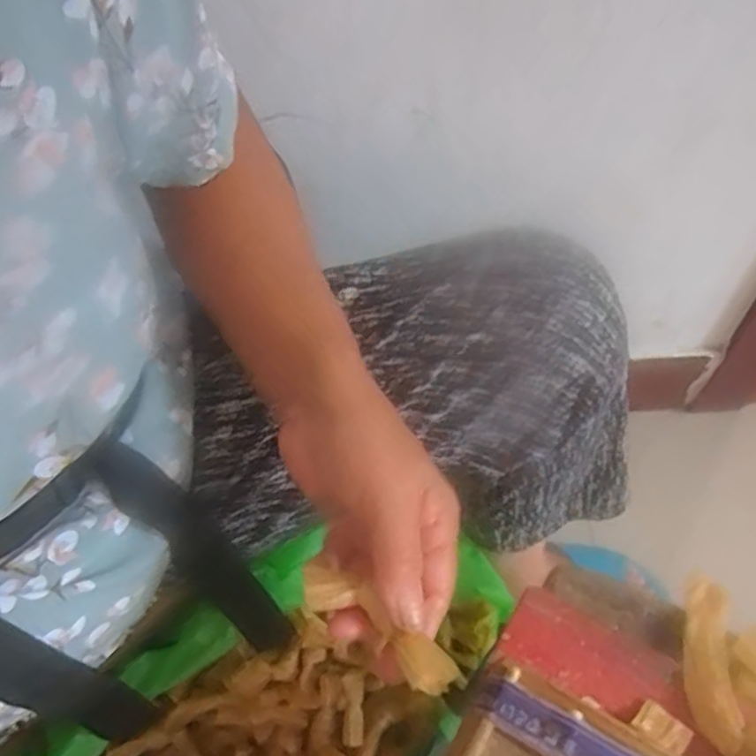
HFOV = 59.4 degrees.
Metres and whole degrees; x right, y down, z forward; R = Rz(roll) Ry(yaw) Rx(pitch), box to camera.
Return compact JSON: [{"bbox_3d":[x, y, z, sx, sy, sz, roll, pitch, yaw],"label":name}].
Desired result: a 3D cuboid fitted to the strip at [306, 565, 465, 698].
[{"bbox_3d":[-0.002,0.108,0.289,0.079,0.010,0.020,30,61,24],"label":"strip"}]

